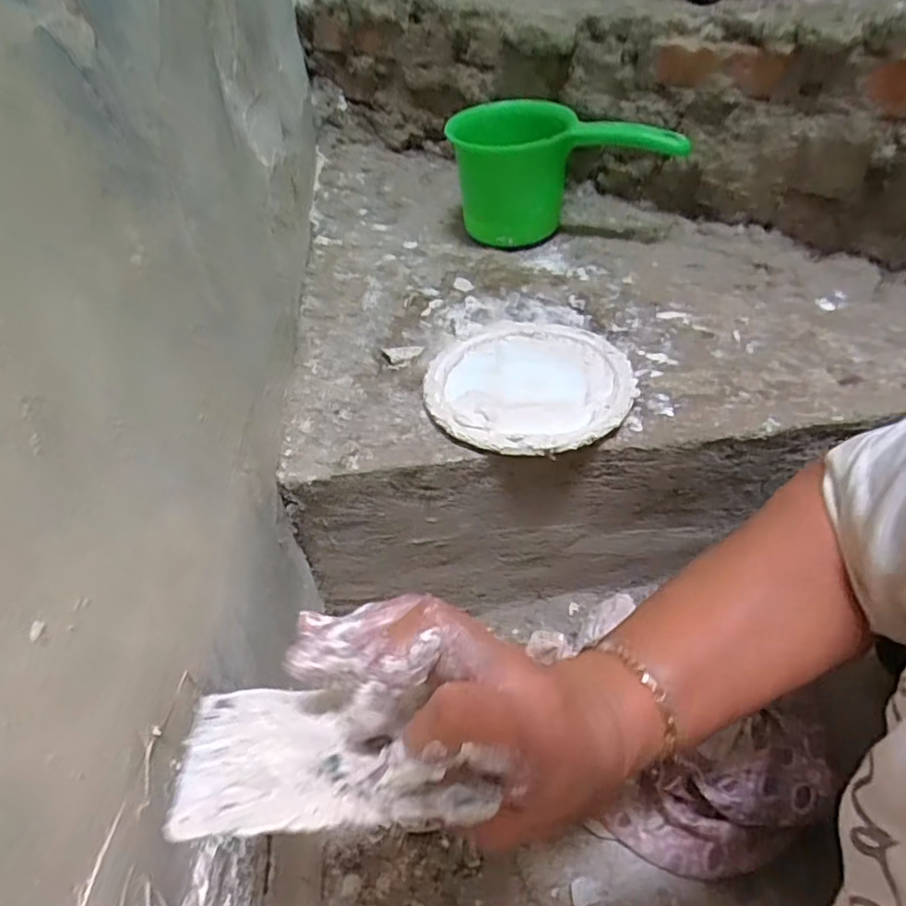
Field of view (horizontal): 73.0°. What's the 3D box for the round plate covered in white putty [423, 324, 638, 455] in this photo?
[{"bbox_3d":[0.067,-0.061,0.538,0.172,0.017,0.173,-3,45,3],"label":"round plate covered in white putty"}]

